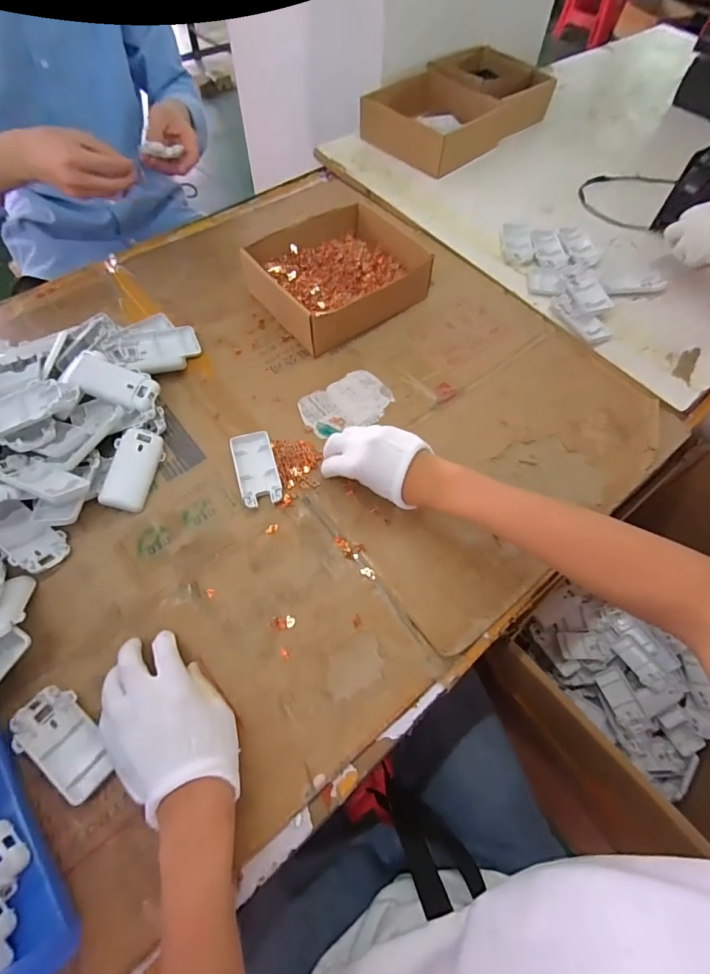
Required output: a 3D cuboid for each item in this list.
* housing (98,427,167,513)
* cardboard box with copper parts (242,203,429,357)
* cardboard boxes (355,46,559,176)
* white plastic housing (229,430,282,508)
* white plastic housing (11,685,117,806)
[{"bbox_3d":[-0.250,-0.020,0.510,0.048,0.015,0.094,17,70,-21],"label":"housing"},{"bbox_3d":[-0.029,-0.311,0.660,0.225,0.054,0.197,-33,69,-17],"label":"cardboard box with copper parts"},{"bbox_3d":[0.198,-0.759,0.892,0.245,0.072,0.362,41,69,17],"label":"cardboard boxes"},{"bbox_3d":[-0.114,-0.021,0.524,0.046,0.014,0.092,-15,64,-9],"label":"white plastic housing"},{"bbox_3d":[-0.248,0.218,0.386,0.095,0.021,0.048,42,69,16],"label":"white plastic housing"}]

